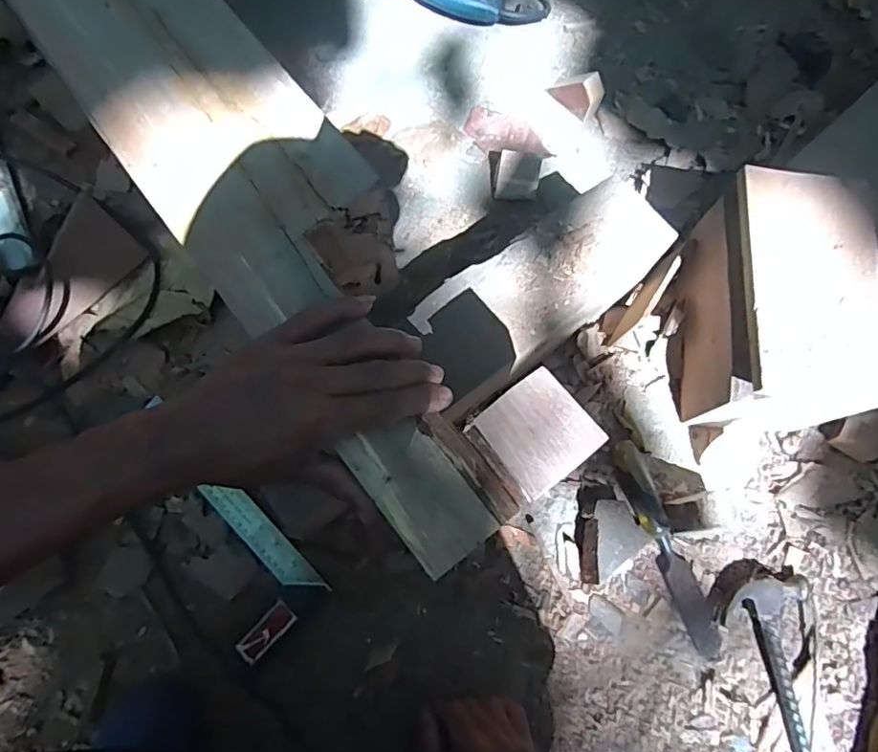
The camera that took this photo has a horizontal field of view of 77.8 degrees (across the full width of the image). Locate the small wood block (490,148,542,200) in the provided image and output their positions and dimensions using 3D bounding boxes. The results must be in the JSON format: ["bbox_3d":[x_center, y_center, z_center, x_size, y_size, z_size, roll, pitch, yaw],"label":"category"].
[{"bbox_3d":[0.104,-0.287,0.739,0.060,0.062,0.081,-1,75,-1],"label":"small wood block"}]

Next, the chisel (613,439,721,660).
[{"bbox_3d":[0.259,0.191,0.618,0.035,0.023,0.241,-20,76,-5],"label":"chisel"}]

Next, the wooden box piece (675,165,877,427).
[{"bbox_3d":[0.371,-0.074,0.620,0.153,0.164,0.249,9,75,2],"label":"wooden box piece"}]

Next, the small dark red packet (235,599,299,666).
[{"bbox_3d":[-0.185,0.274,0.582,0.028,0.005,0.067,43,79,10],"label":"small dark red packet"}]

